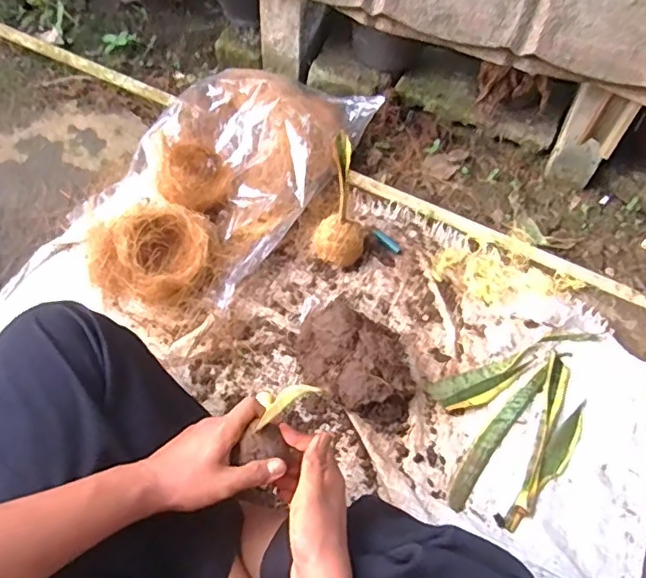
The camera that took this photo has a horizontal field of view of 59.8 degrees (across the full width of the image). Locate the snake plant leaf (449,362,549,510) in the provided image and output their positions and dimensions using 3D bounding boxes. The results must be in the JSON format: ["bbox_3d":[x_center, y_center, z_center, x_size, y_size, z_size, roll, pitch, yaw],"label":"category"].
[{"bbox_3d":[0.240,0.190,0.763,0.034,0.008,0.248,36,66,17],"label":"snake plant leaf"}]

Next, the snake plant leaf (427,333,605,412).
[{"bbox_3d":[0.282,0.113,0.812,0.270,0.010,0.051,-21,64,-12],"label":"snake plant leaf"}]

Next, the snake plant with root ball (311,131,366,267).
[{"bbox_3d":[0.027,-0.131,0.820,0.079,0.211,0.065,3,36,0],"label":"snake plant with root ball"}]

